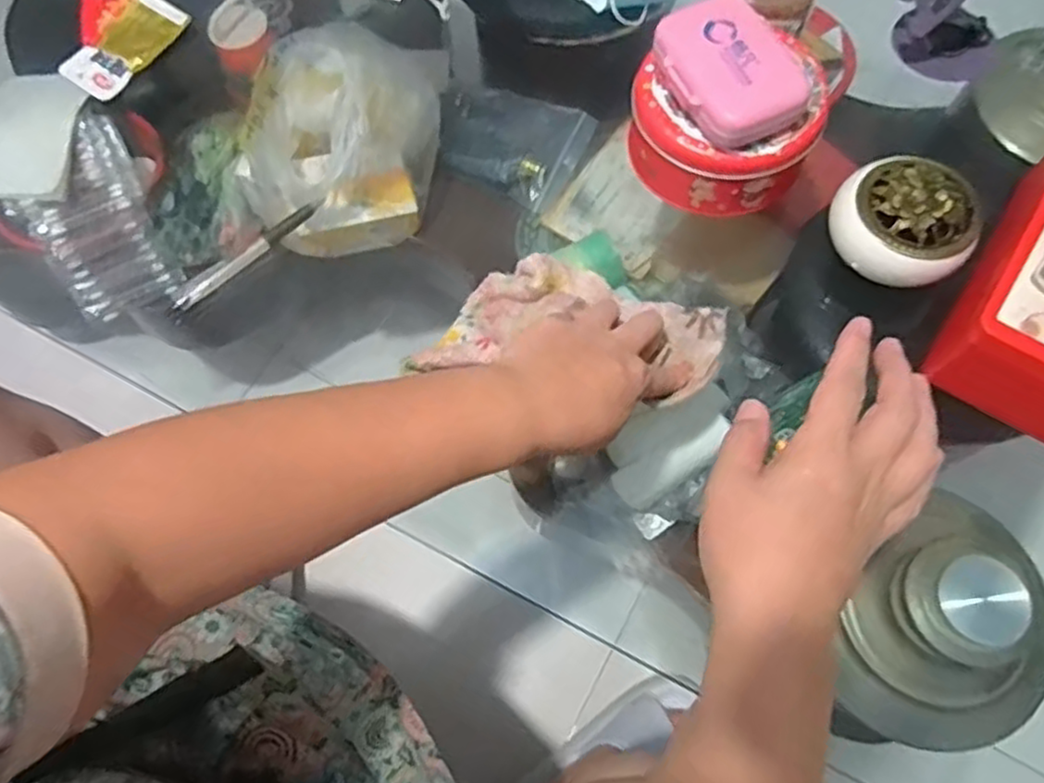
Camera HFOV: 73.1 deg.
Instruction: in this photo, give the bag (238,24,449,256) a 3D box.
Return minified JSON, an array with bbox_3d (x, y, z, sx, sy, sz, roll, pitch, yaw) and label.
[{"bbox_3d":[-0.177,-0.246,0.685,0.180,0.121,0.193,2,68,3],"label":"bag"}]

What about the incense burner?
[{"bbox_3d":[0.259,-0.119,0.475,0.091,0.050,0.086,36,74,16],"label":"incense burner"}]

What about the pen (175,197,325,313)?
[{"bbox_3d":[-0.202,-0.103,0.524,0.130,0.015,0.010,-42,72,-13],"label":"pen"}]

